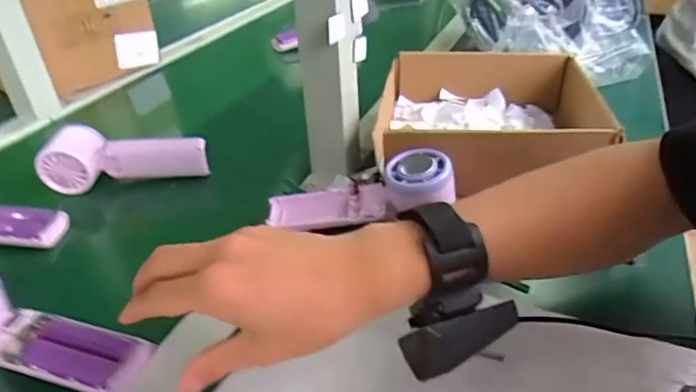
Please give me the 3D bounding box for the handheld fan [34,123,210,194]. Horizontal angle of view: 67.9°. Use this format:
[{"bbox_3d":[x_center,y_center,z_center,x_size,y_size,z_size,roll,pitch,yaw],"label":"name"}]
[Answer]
[{"bbox_3d":[-0.231,-0.042,0.534,0.161,0.054,0.043,-1,33,3],"label":"handheld fan"}]

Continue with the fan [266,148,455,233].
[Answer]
[{"bbox_3d":[0.009,-0.001,0.451,0.162,0.041,0.055,-13,28,24],"label":"fan"}]

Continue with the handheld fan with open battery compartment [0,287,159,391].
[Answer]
[{"bbox_3d":[-0.213,0.095,0.347,0.164,0.045,0.051,16,36,5],"label":"handheld fan with open battery compartment"}]

